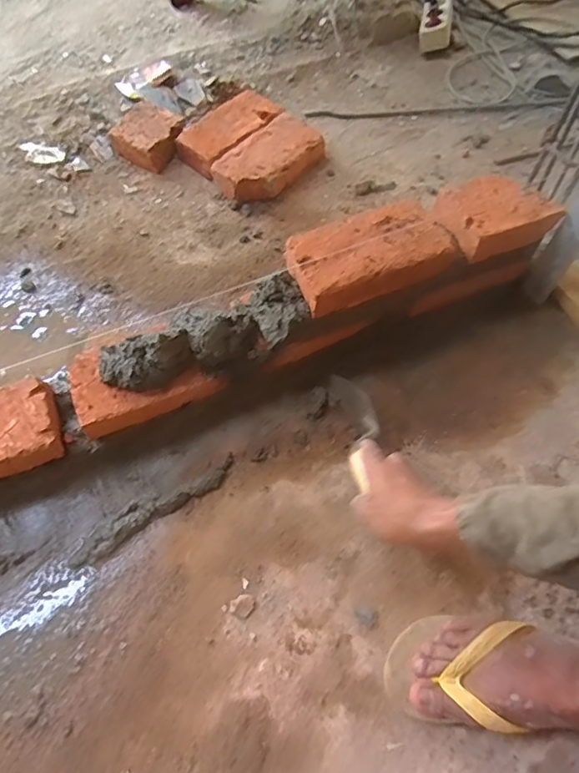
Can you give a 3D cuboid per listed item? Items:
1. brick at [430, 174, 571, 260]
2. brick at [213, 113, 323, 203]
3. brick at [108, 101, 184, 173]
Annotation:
[{"bbox_3d":[0.269,-0.233,0.657,0.152,0.043,0.107,-22,64,-10],"label":"brick"},{"bbox_3d":[-0.031,-0.402,0.880,0.200,0.053,0.113,-42,71,-17],"label":"brick"},{"bbox_3d":[-0.259,-0.471,0.917,0.126,0.068,0.115,25,67,12],"label":"brick"}]

